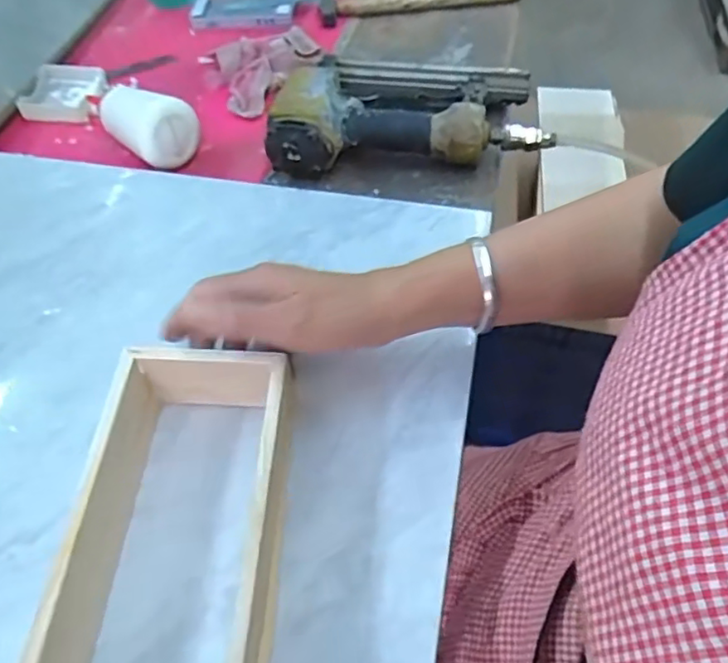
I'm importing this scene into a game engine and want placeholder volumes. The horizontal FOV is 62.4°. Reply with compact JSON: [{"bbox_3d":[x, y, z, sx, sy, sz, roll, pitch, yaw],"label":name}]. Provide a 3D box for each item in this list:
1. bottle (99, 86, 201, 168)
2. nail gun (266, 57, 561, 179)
[{"bbox_3d":[-0.208,-0.200,0.584,0.096,0.053,0.062,37,63,24],"label":"bottle"},{"bbox_3d":[0.038,-0.225,0.575,0.241,0.053,0.152,0,54,1],"label":"nail gun"}]

